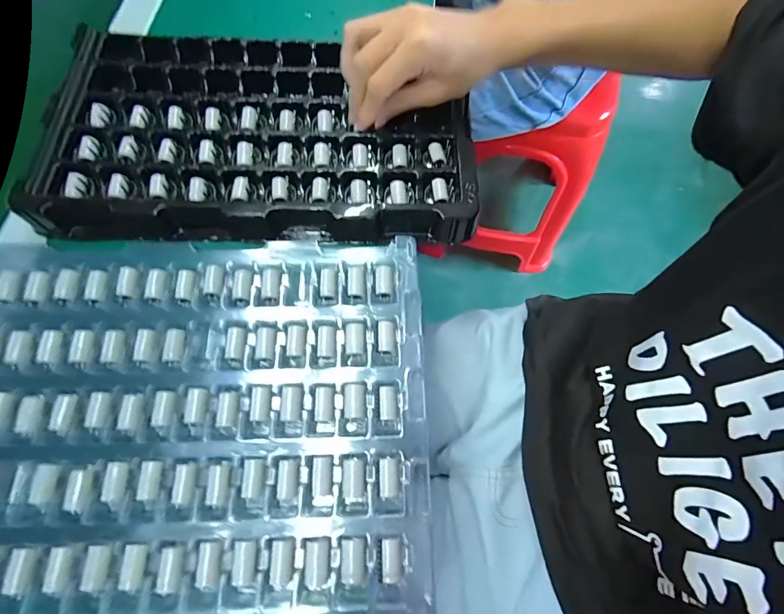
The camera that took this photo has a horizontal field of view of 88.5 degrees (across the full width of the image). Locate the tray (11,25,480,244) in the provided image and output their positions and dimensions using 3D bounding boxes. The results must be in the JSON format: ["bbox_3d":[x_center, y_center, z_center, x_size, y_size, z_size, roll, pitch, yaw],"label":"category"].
[{"bbox_3d":[-0.112,-0.155,0.357,0.354,0.034,0.207,1,67,0],"label":"tray"}]

